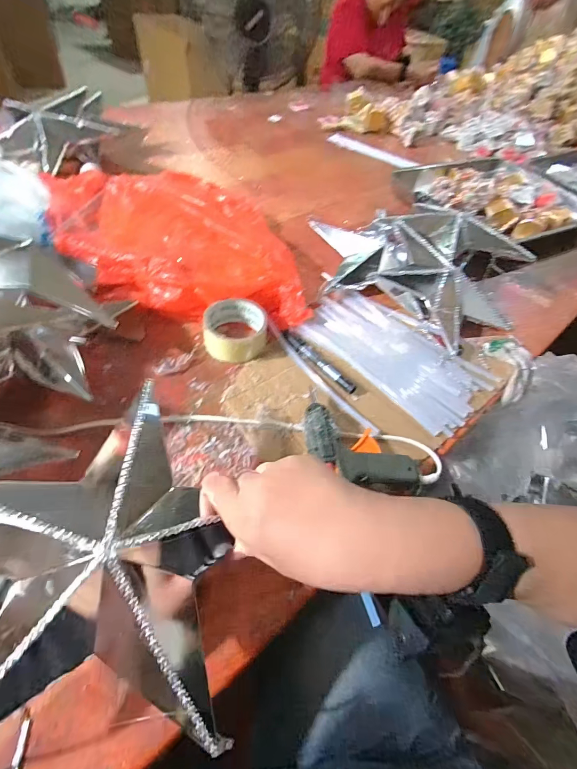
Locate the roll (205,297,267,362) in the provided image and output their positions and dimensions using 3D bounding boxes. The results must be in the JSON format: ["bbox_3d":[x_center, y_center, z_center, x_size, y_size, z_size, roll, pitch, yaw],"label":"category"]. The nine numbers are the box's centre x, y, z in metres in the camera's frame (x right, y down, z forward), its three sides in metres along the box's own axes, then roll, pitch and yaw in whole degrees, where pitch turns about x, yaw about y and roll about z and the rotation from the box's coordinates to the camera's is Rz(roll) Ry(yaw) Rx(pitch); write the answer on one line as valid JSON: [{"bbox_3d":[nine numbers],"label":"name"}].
[{"bbox_3d":[-0.071,-0.076,0.474,0.082,0.038,0.088,4,53,-5],"label":"roll"}]

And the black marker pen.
[{"bbox_3d":[0.037,-0.031,0.470,0.019,0.016,0.133,-31,63,-27],"label":"black marker pen"}]

